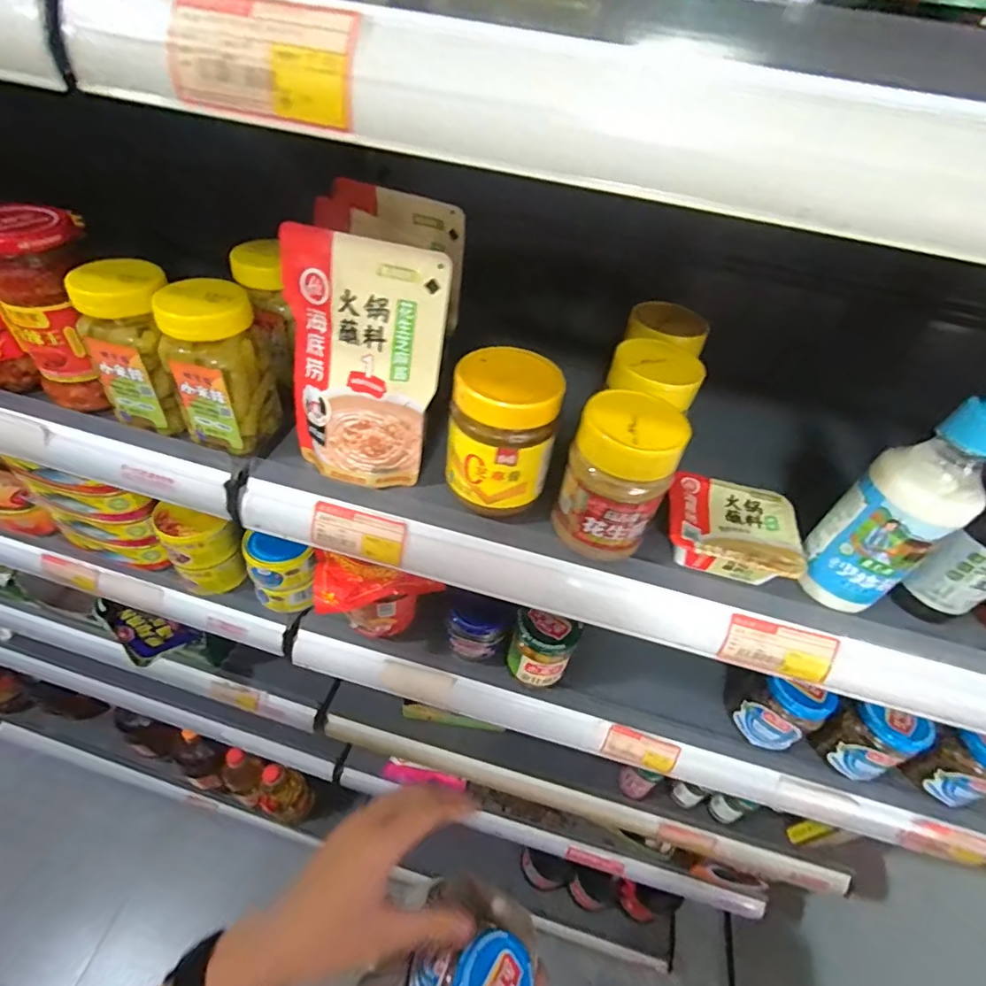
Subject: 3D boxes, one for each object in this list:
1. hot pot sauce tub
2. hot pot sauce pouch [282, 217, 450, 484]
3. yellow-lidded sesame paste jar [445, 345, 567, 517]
[{"bbox_3d":[0.171,0.027,0.378,0.090,0.027,0.077,14,46,6],"label":"hot pot sauce tub"},{"bbox_3d":[-0.088,-0.085,0.363,0.107,0.164,0.028,14,26,7],"label":"hot pot sauce pouch"},{"bbox_3d":[0.007,-0.041,0.365,0.069,0.096,0.066,4,46,-4],"label":"yellow-lidded sesame paste jar"}]

